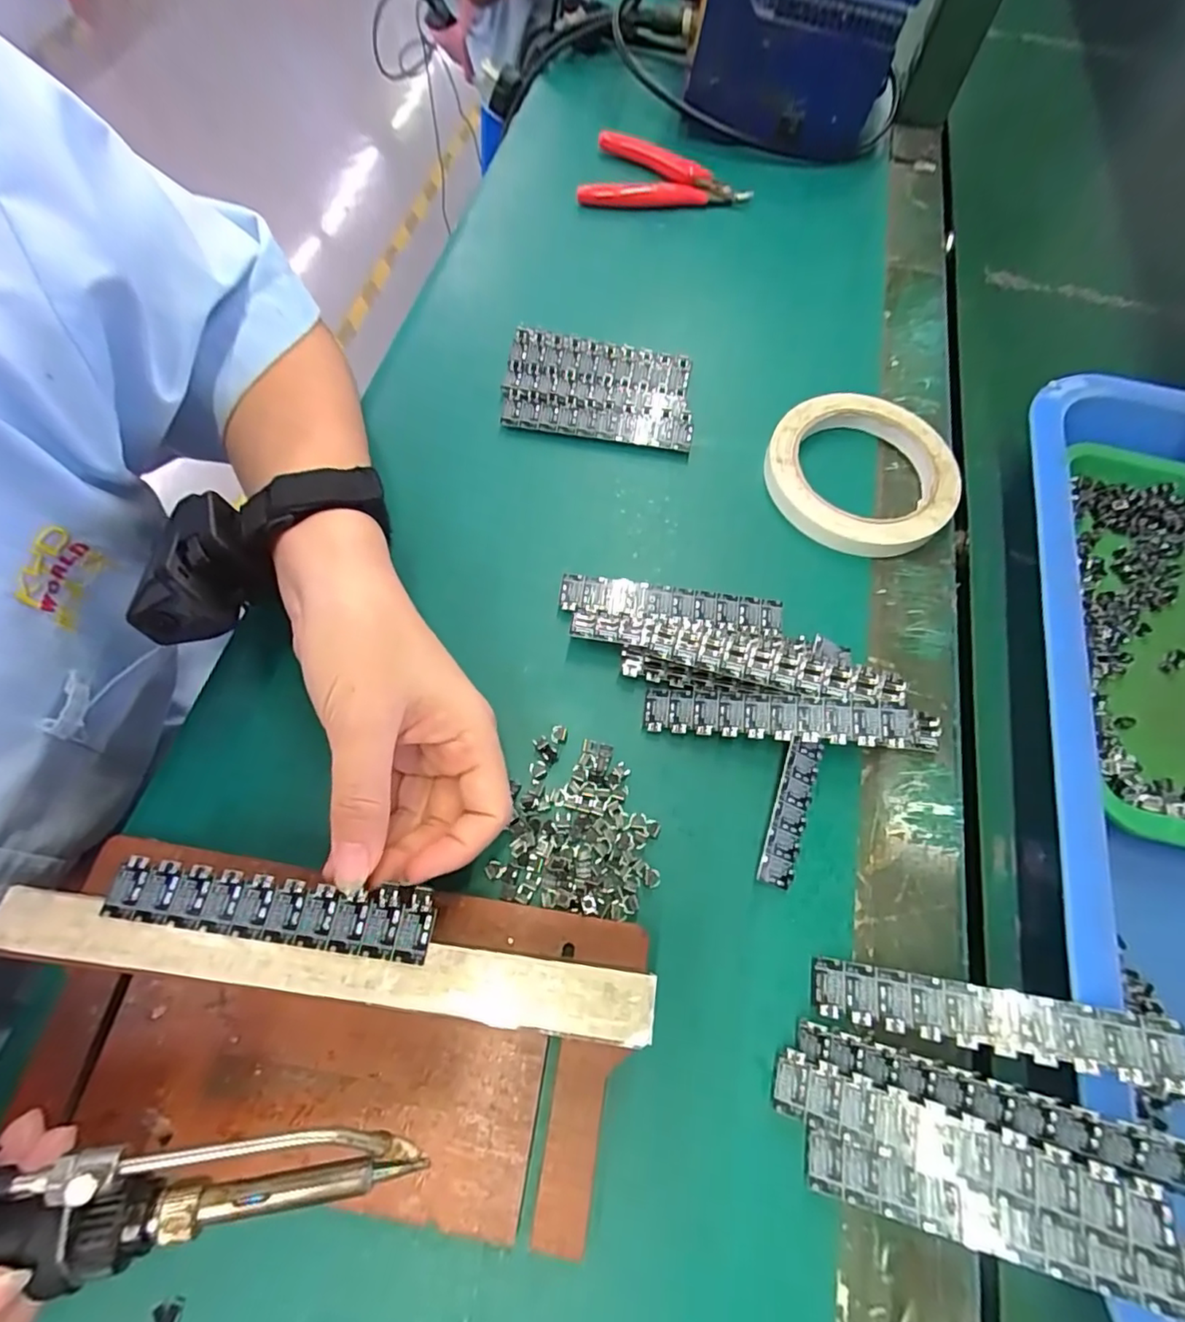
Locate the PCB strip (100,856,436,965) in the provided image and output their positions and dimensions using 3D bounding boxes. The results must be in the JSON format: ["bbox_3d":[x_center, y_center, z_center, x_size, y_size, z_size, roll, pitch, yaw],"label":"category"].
[{"bbox_3d":[-0.108,0.083,0.195,0.107,0.004,0.021,8,65,2],"label":"PCB strip"}]

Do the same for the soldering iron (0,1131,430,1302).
[{"bbox_3d":[-0.147,0.137,0.137,0.199,0.019,0.025,-1,65,-12],"label":"soldering iron"}]

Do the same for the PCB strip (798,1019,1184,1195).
[{"bbox_3d":[0.126,0.142,0.190,0.109,0.004,0.015,8,89,23],"label":"PCB strip"}]

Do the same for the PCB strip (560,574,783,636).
[{"bbox_3d":[0.038,-0.026,0.288,0.107,0.012,0.020,7,65,0],"label":"PCB strip"}]

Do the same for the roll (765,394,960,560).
[{"bbox_3d":[0.150,-0.106,0.325,0.101,0.018,0.099,1,66,-2],"label":"roll"}]

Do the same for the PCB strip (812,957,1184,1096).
[{"bbox_3d":[0.135,0.124,0.201,0.108,0.004,0.020,-1,63,23],"label":"PCB strip"}]

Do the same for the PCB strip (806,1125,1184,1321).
[{"bbox_3d":[0.124,0.172,0.178,0.109,0.005,0.018,2,63,23],"label":"PCB strip"}]

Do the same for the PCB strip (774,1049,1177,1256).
[{"bbox_3d":[0.116,0.156,0.188,0.108,0.004,0.018,6,64,23],"label":"PCB strip"}]

